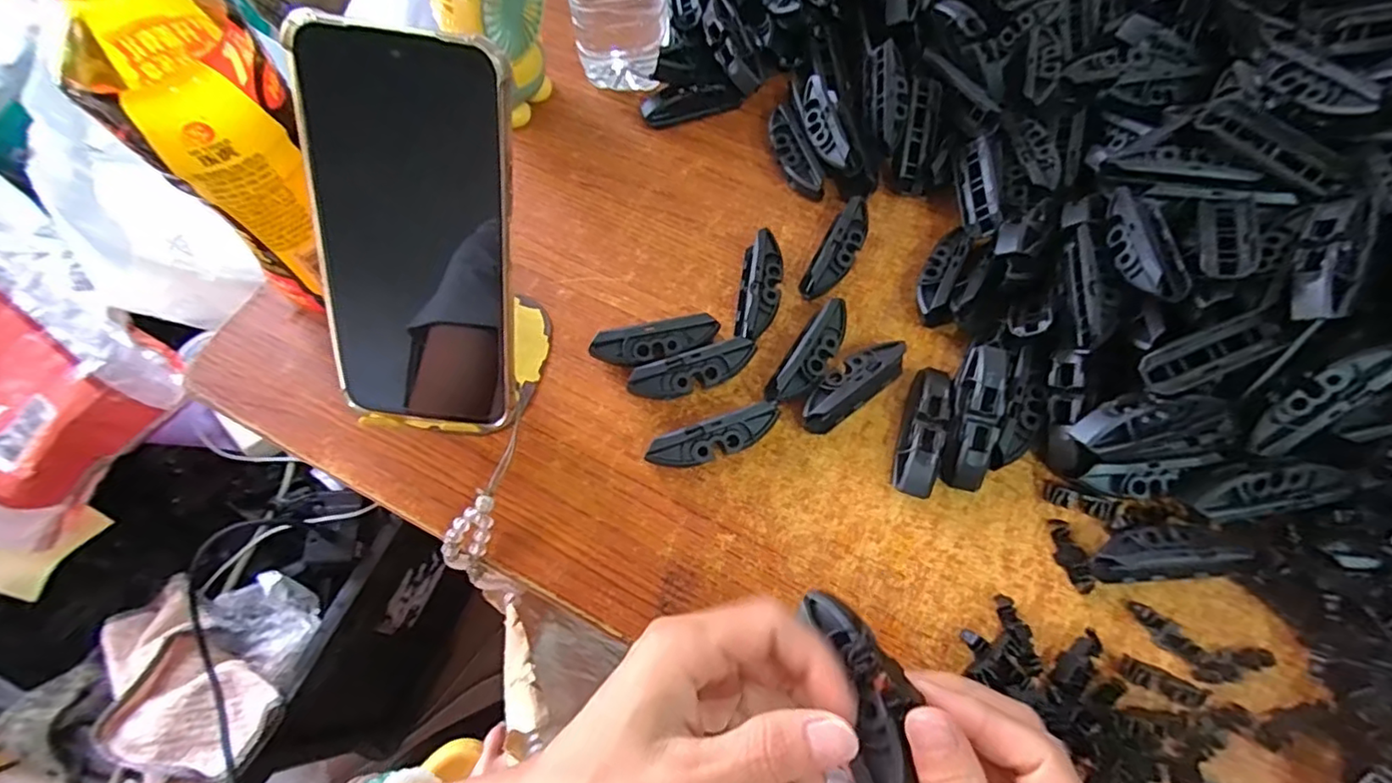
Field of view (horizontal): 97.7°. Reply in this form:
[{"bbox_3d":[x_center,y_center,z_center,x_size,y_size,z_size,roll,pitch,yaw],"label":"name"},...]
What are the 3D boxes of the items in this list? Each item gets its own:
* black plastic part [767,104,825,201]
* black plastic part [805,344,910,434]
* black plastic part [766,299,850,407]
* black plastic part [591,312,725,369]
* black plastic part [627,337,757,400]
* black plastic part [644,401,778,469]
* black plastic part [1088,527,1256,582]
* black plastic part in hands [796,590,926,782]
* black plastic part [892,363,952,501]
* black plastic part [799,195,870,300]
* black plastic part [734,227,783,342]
[{"bbox_3d":[0.061,-0.152,0.391,0.019,0.016,0.066,-18,67,-7],"label":"black plastic part"},{"bbox_3d":[0.084,-0.005,0.329,0.069,0.022,0.022,-36,71,-14],"label":"black plastic part"},{"bbox_3d":[0.064,-0.020,0.334,0.020,0.024,0.073,32,70,13],"label":"black plastic part"},{"bbox_3d":[-0.022,-0.029,0.338,0.069,0.012,0.021,-16,96,-9],"label":"black plastic part"},{"bbox_3d":[-0.001,-0.012,0.332,0.070,0.015,0.023,-18,106,-5],"label":"black plastic part"},{"bbox_3d":[0.010,0.026,0.315,0.069,0.024,0.016,-18,67,-7],"label":"black plastic part"},{"bbox_3d":[0.221,0.077,0.289,0.064,0.021,0.023,-4,66,-1],"label":"black plastic part"},{"bbox_3d":[0.059,0.103,0.211,0.025,0.013,0.071,-13,56,-3],"label":"black plastic part in hands"},{"bbox_3d":[0.118,0.021,0.318,0.020,0.019,0.068,17,68,8],"label":"black plastic part"},{"bbox_3d":[0.087,-0.086,0.363,0.021,0.022,0.070,31,70,13],"label":"black plastic part"},{"bbox_3d":[0.037,-0.061,0.353,0.024,0.026,0.067,9,67,4],"label":"black plastic part"}]

